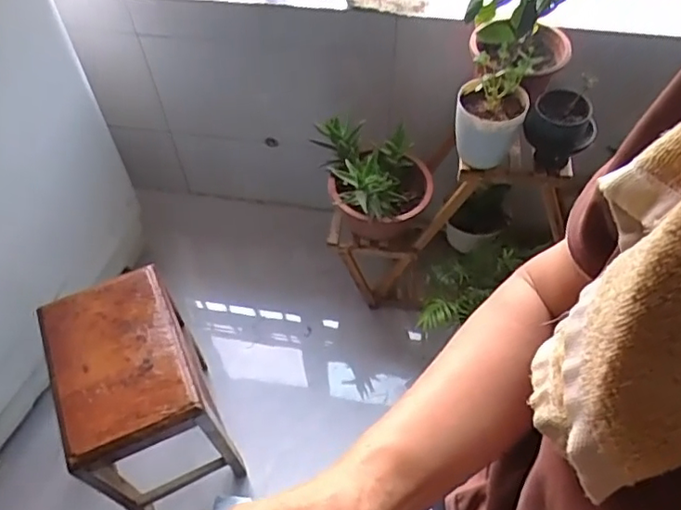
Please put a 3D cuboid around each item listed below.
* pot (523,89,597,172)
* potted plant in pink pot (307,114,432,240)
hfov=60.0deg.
[{"bbox_3d":[0.437,-0.248,1.187,0.133,0.144,0.123,18,56,14],"label":"pot"},{"bbox_3d":[0.094,-0.160,1.373,0.241,0.253,0.221,-11,54,-7],"label":"potted plant in pink pot"}]

